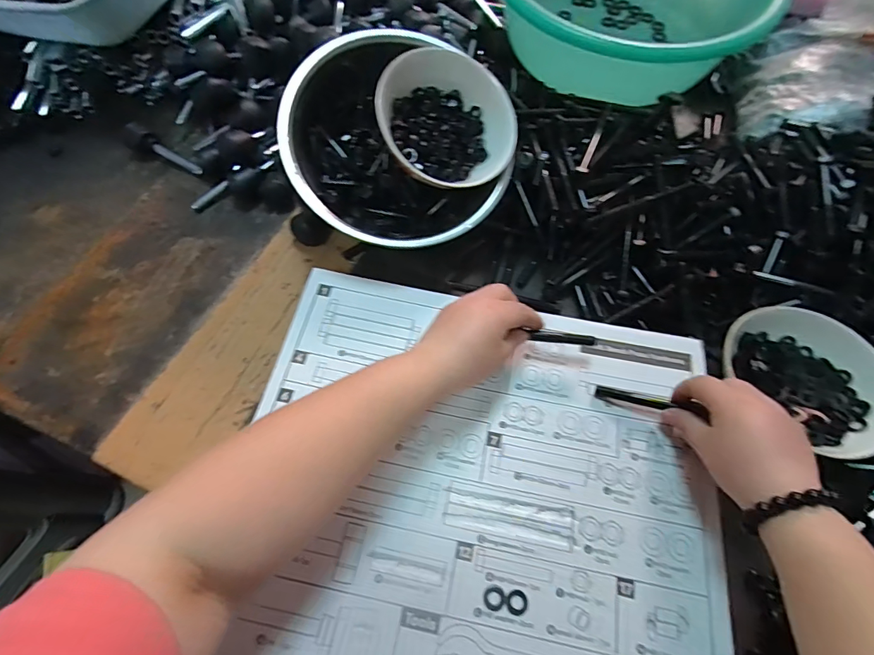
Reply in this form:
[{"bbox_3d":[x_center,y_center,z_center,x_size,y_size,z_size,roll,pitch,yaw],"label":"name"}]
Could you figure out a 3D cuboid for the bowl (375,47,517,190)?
[{"bbox_3d":[0.004,-0.195,0.419,0.128,0.046,0.130,4,78,-18],"label":"bowl"}]

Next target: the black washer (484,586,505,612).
[{"bbox_3d":[0.041,0.194,0.315,0.015,0.004,0.015,0,63,0],"label":"black washer"}]

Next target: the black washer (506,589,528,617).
[{"bbox_3d":[0.057,0.197,0.315,0.015,0.004,0.016,0,63,0],"label":"black washer"}]

